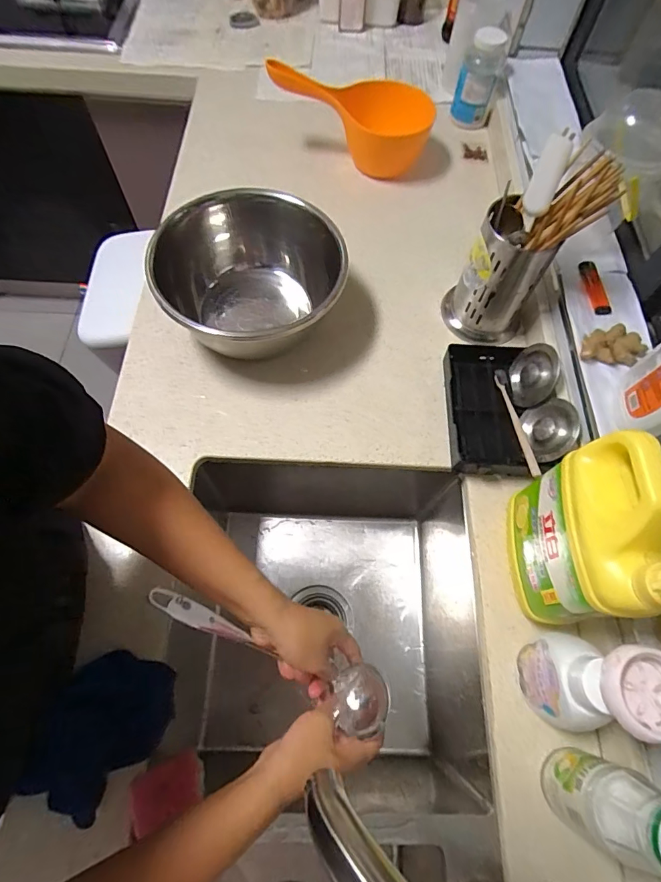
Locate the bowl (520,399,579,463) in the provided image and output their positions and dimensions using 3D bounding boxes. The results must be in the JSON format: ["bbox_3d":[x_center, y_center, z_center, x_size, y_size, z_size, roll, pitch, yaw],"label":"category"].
[{"bbox_3d":[0.281,-0.012,0.562,0.063,0.026,0.073,-24,56,32],"label":"bowl"}]

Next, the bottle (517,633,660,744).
[{"bbox_3d":[0.235,0.218,0.399,0.068,0.149,0.079,11,66,3],"label":"bottle"}]

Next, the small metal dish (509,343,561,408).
[{"bbox_3d":[0.271,-0.091,0.596,0.066,0.021,0.082,-21,63,33],"label":"small metal dish"}]

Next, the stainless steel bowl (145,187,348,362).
[{"bbox_3d":[-0.102,-0.218,0.617,0.225,0.122,0.244,1,66,-2],"label":"stainless steel bowl"}]

